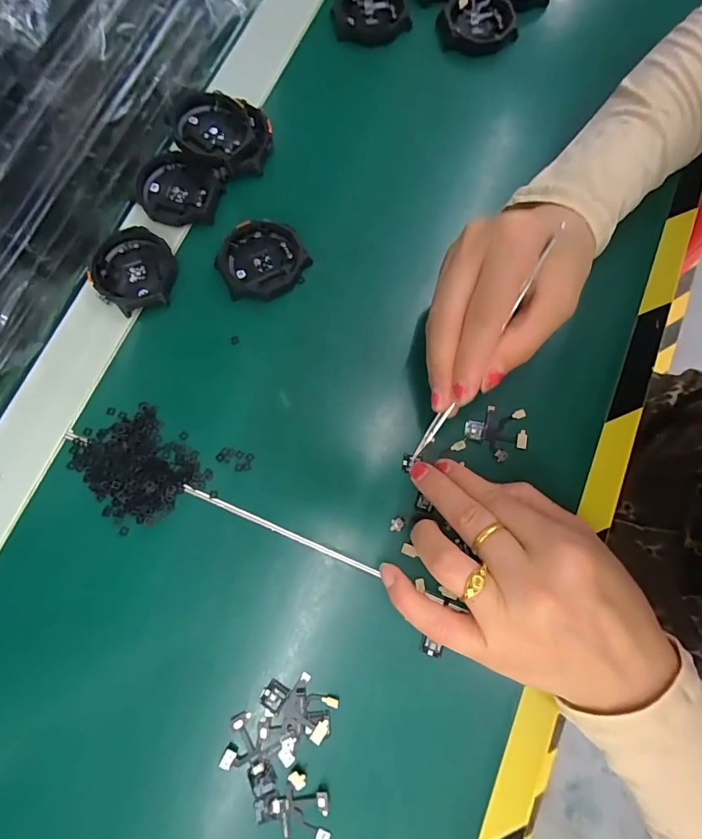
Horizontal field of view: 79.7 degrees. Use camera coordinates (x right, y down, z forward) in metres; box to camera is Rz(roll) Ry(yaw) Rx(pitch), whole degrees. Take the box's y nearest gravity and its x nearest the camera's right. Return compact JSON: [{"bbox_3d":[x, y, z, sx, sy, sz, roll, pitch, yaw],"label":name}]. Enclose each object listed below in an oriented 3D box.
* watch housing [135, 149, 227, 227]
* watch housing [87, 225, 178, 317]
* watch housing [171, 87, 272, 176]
[{"bbox_3d":[-0.110,-0.148,0.270,0.050,0.012,0.052,7,78,0],"label":"watch housing"},{"bbox_3d":[-0.131,-0.091,0.257,0.047,0.010,0.052,-36,81,-8],"label":"watch housing"},{"bbox_3d":[-0.082,-0.184,0.271,0.058,0.016,0.053,-1,78,-2],"label":"watch housing"}]

